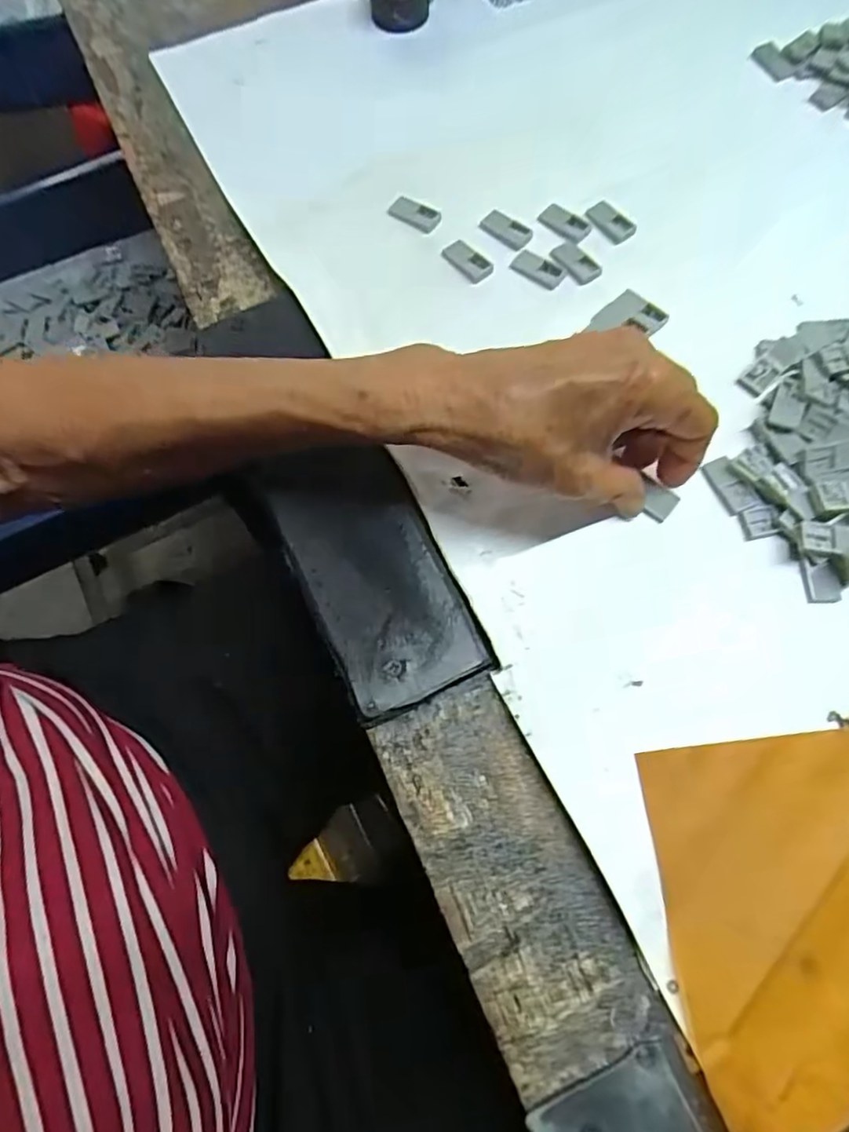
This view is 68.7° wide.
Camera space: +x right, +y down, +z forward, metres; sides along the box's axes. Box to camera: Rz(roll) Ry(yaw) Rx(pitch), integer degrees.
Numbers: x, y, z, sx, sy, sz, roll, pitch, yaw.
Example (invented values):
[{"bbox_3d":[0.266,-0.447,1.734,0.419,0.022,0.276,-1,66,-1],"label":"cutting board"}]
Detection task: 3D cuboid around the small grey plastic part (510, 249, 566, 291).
[{"bbox_3d":[0.062,-0.159,0.334,0.028,0.008,0.012,29,74,11],"label":"small grey plastic part"}]

